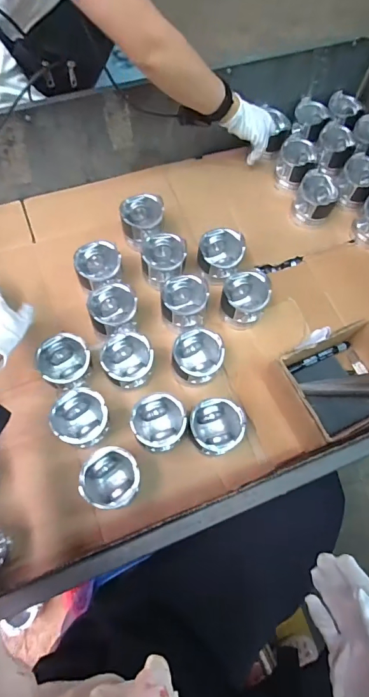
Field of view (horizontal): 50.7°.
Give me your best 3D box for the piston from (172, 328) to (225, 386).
[{"bbox_3d":[0.021,0.019,0.671,0.081,0.081,0.083,1,68,-3],"label":"piston"}]

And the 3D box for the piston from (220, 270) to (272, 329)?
[{"bbox_3d":[0.109,-0.090,0.722,0.080,0.083,0.082,1,68,-3],"label":"piston"}]

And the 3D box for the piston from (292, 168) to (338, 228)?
[{"bbox_3d":[0.272,-0.308,0.810,0.084,0.082,0.079,1,68,-3],"label":"piston"}]

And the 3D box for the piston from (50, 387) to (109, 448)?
[{"bbox_3d":[-0.159,0.116,0.622,0.080,0.088,0.080,1,68,-3],"label":"piston"}]

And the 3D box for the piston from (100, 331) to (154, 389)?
[{"bbox_3d":[-0.093,0.024,0.654,0.078,0.070,0.082,1,68,-3],"label":"piston"}]

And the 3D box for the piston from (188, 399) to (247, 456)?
[{"bbox_3d":[0.049,0.128,0.626,0.080,0.079,0.081,1,68,-3],"label":"piston"}]

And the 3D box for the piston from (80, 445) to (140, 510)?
[{"bbox_3d":[-0.108,0.198,0.591,0.081,0.087,0.082,1,68,-3],"label":"piston"}]

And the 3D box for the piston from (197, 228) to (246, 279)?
[{"bbox_3d":[0.068,-0.179,0.751,0.083,0.079,0.085,1,68,-3],"label":"piston"}]

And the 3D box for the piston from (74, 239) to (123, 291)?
[{"bbox_3d":[-0.159,-0.147,0.731,0.083,0.085,0.080,1,68,-3],"label":"piston"}]

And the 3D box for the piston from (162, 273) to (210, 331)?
[{"bbox_3d":[0.000,-0.079,0.708,0.081,0.078,0.085,1,68,-3],"label":"piston"}]

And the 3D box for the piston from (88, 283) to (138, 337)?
[{"bbox_3d":[-0.125,-0.063,0.696,0.078,0.081,0.085,1,68,-3],"label":"piston"}]

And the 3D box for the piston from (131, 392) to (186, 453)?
[{"bbox_3d":[-0.041,0.120,0.623,0.079,0.084,0.081,1,68,-3],"label":"piston"}]

